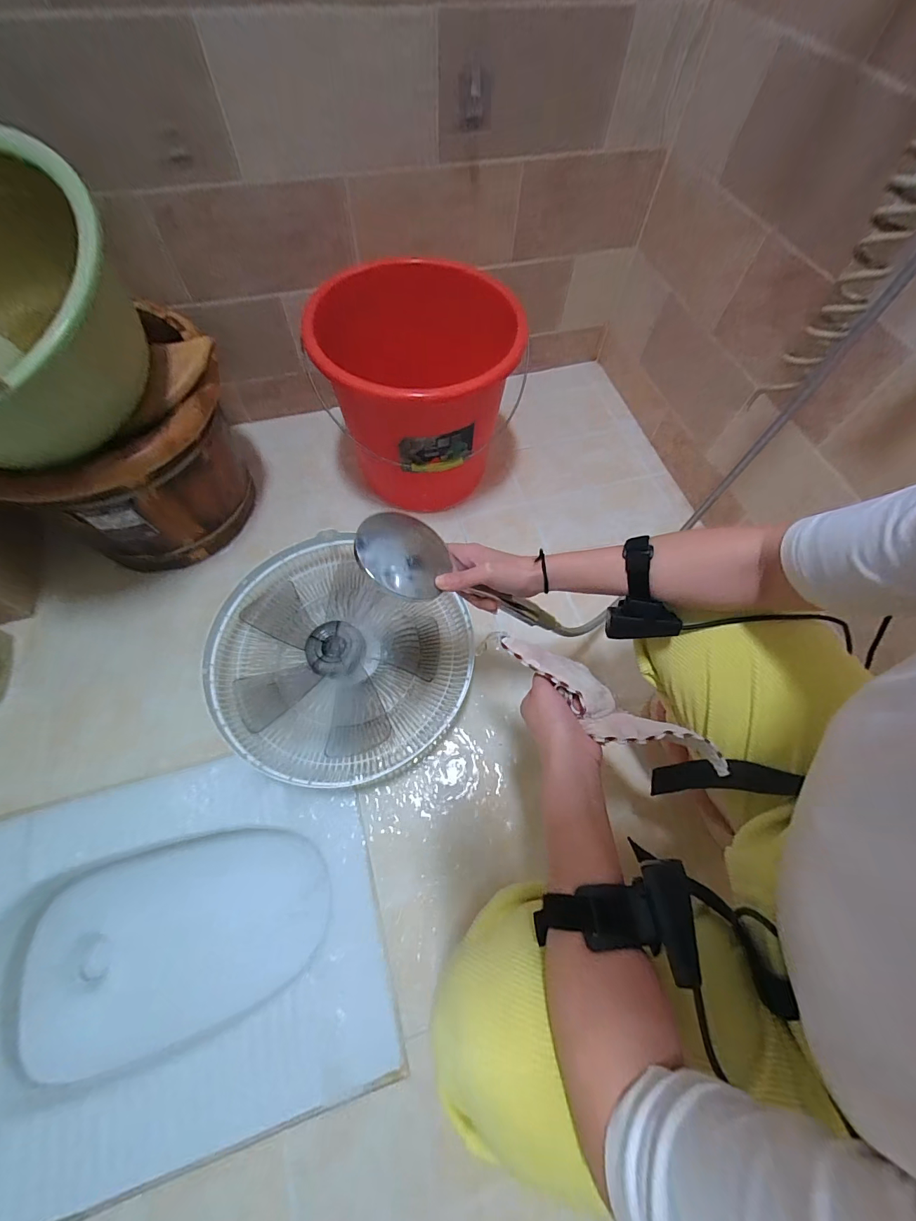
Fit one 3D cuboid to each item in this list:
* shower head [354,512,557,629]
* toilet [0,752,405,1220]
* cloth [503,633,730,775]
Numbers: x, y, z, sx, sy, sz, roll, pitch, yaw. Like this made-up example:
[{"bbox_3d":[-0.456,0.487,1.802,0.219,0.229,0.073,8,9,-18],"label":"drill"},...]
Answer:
[{"bbox_3d":[0.016,-0.043,0.487,0.293,0.048,0.086,11,95,-16],"label":"shower head"},{"bbox_3d":[-0.405,0.477,0.619,0.569,0.153,0.432,-14,66,-9],"label":"toilet"},{"bbox_3d":[0.137,0.091,0.393,0.225,0.030,0.054,31,67,19],"label":"cloth"}]

